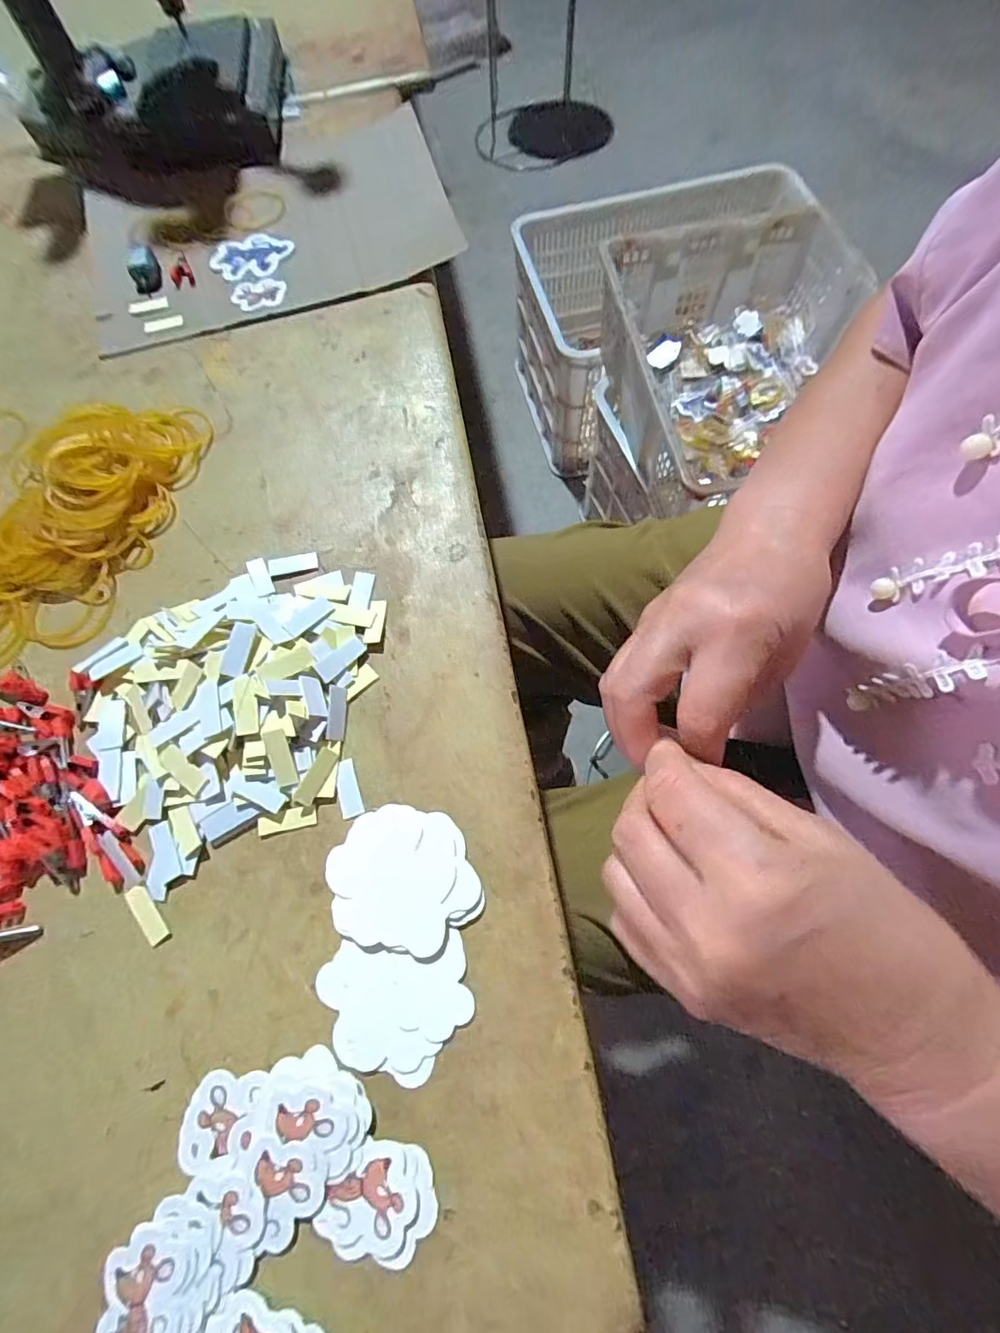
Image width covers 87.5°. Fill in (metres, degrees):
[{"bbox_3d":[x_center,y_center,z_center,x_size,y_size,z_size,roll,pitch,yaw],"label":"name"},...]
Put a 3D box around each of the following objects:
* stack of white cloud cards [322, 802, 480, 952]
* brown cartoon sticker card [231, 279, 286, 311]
[{"bbox_3d":[-0.044,0.096,0.240,0.070,0.005,0.058,7,70,5],"label":"stack of white cloud cards"},{"bbox_3d":[-0.180,-0.278,0.388,0.040,0.004,0.030,-20,70,-5],"label":"brown cartoon sticker card"}]

